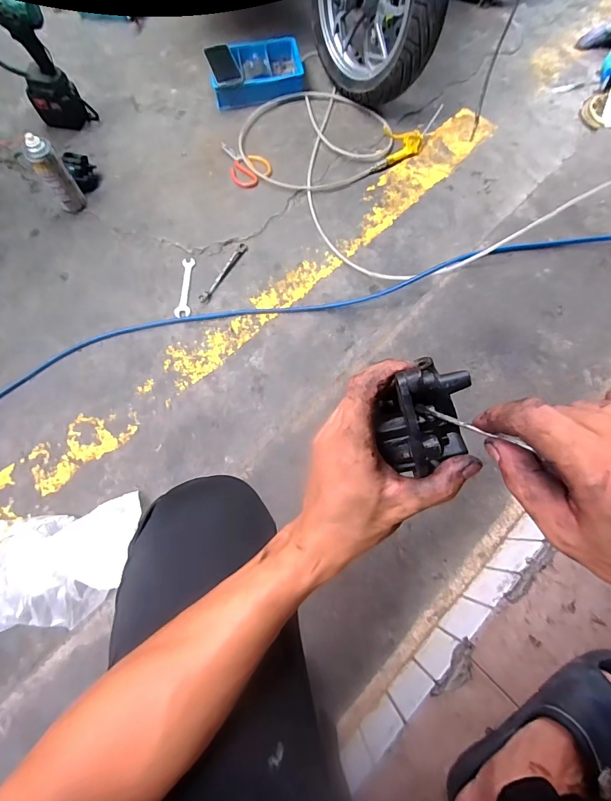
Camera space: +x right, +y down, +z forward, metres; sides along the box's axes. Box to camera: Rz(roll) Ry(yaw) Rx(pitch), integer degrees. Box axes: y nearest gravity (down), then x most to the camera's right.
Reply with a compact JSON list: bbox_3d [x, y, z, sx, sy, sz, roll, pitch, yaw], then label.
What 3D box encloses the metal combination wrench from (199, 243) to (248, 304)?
[{"bbox_3d":[-0.202,-0.315,0.972,0.029,0.007,0.189,29,76,6],"label":"metal combination wrench"}]

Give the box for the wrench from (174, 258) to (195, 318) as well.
[{"bbox_3d":[-0.293,-0.276,0.959,0.034,0.008,0.159,1,75,-1],"label":"wrench"}]

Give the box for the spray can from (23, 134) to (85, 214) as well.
[{"bbox_3d":[-0.604,-0.542,0.948,0.068,0.176,0.069,-34,79,-10],"label":"spray can"}]

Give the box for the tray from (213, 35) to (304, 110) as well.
[{"bbox_3d":[-0.141,-0.930,1.112,0.262,0.055,0.166,-18,76,-6],"label":"tray"}]

